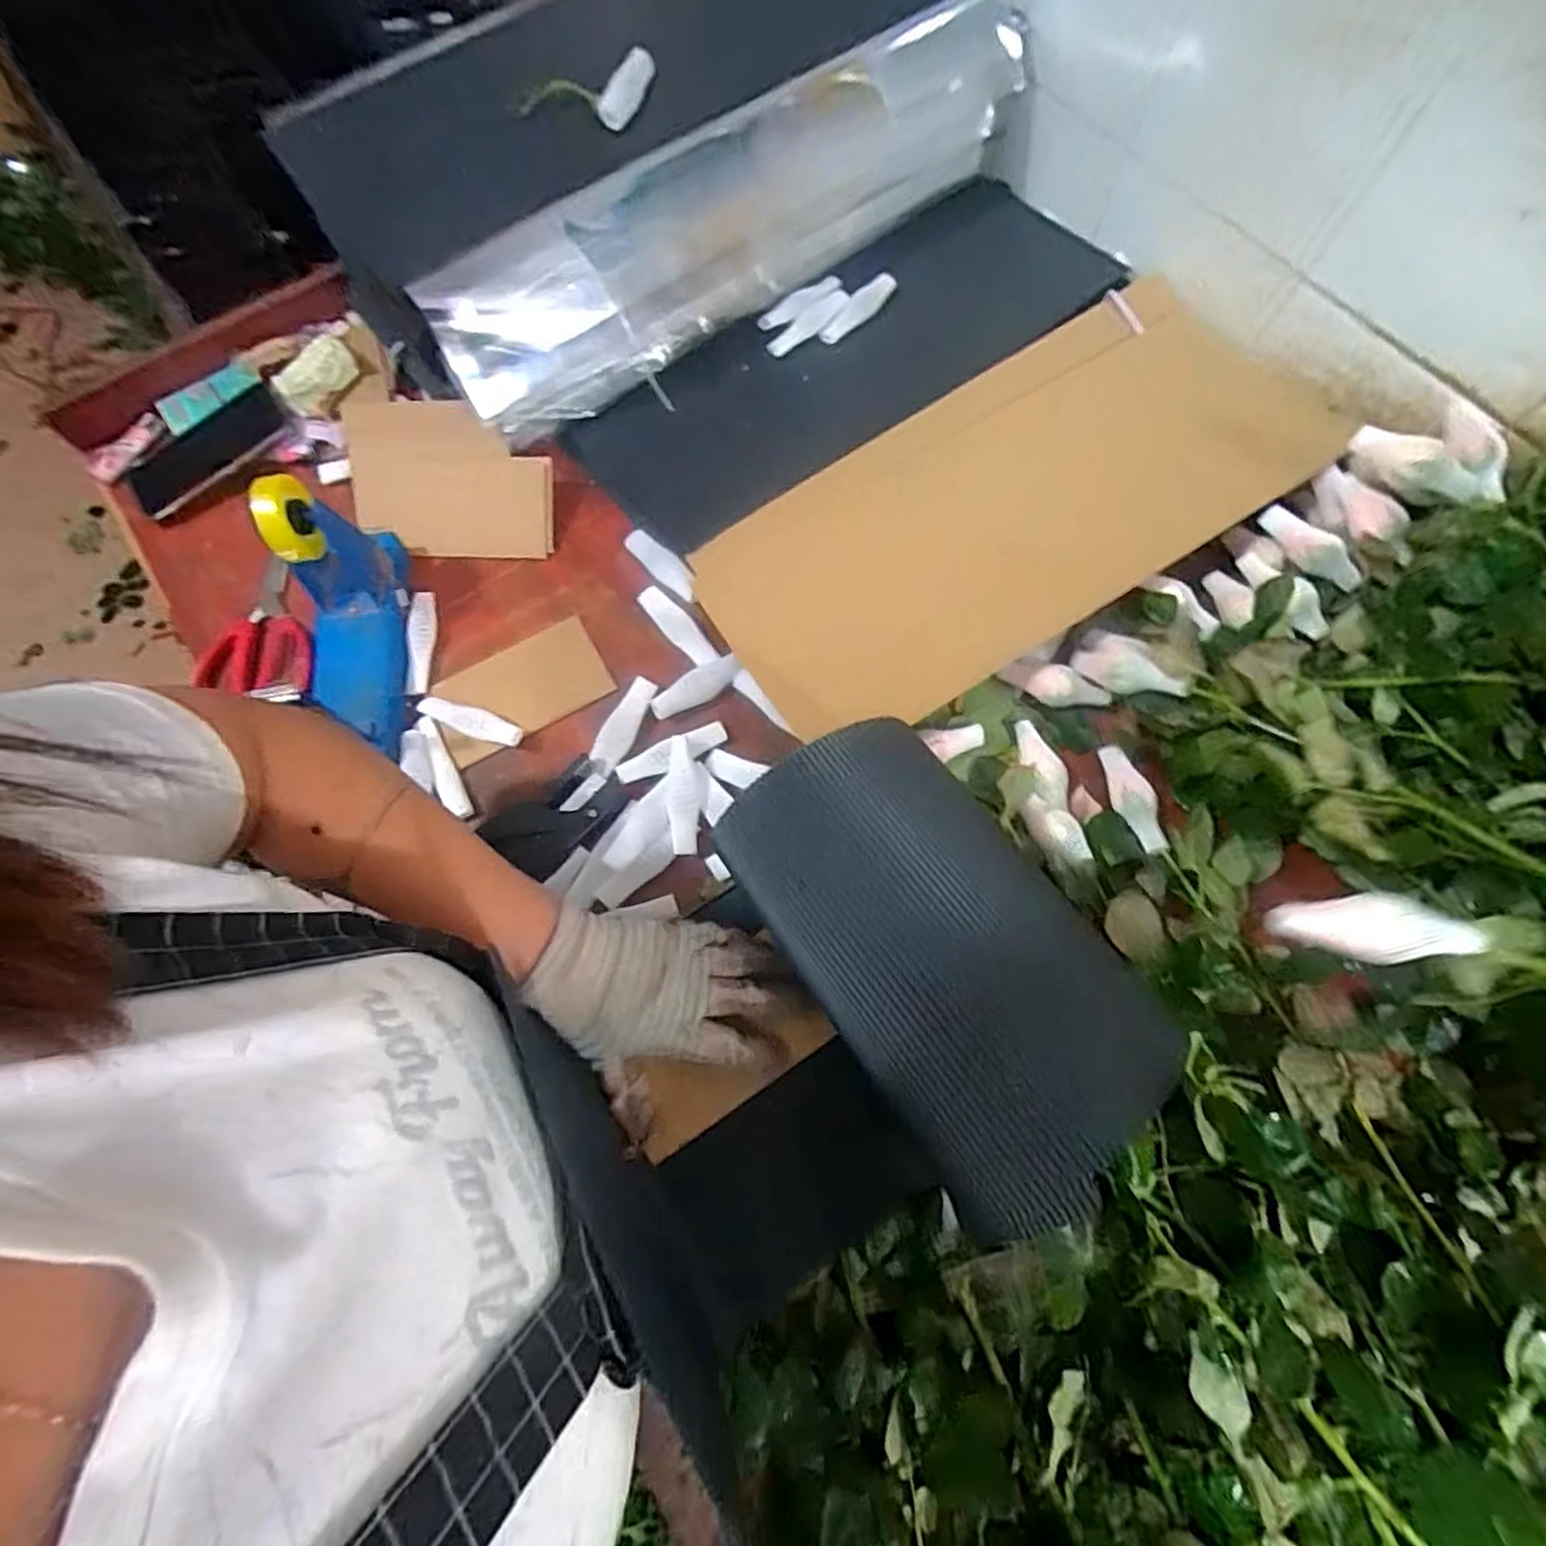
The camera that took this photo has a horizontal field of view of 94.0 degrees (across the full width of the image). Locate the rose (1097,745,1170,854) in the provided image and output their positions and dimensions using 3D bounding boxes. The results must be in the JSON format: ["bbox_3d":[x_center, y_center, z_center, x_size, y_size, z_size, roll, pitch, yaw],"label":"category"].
[{"bbox_3d":[0.267,0.018,0.534,0.024,0.021,0.083,-22,73,-7],"label":"rose"}]

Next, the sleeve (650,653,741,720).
[{"bbox_3d":[-0.060,-0.069,0.572,0.077,0.016,0.024,-29,74,-9],"label":"sleeve"}]

